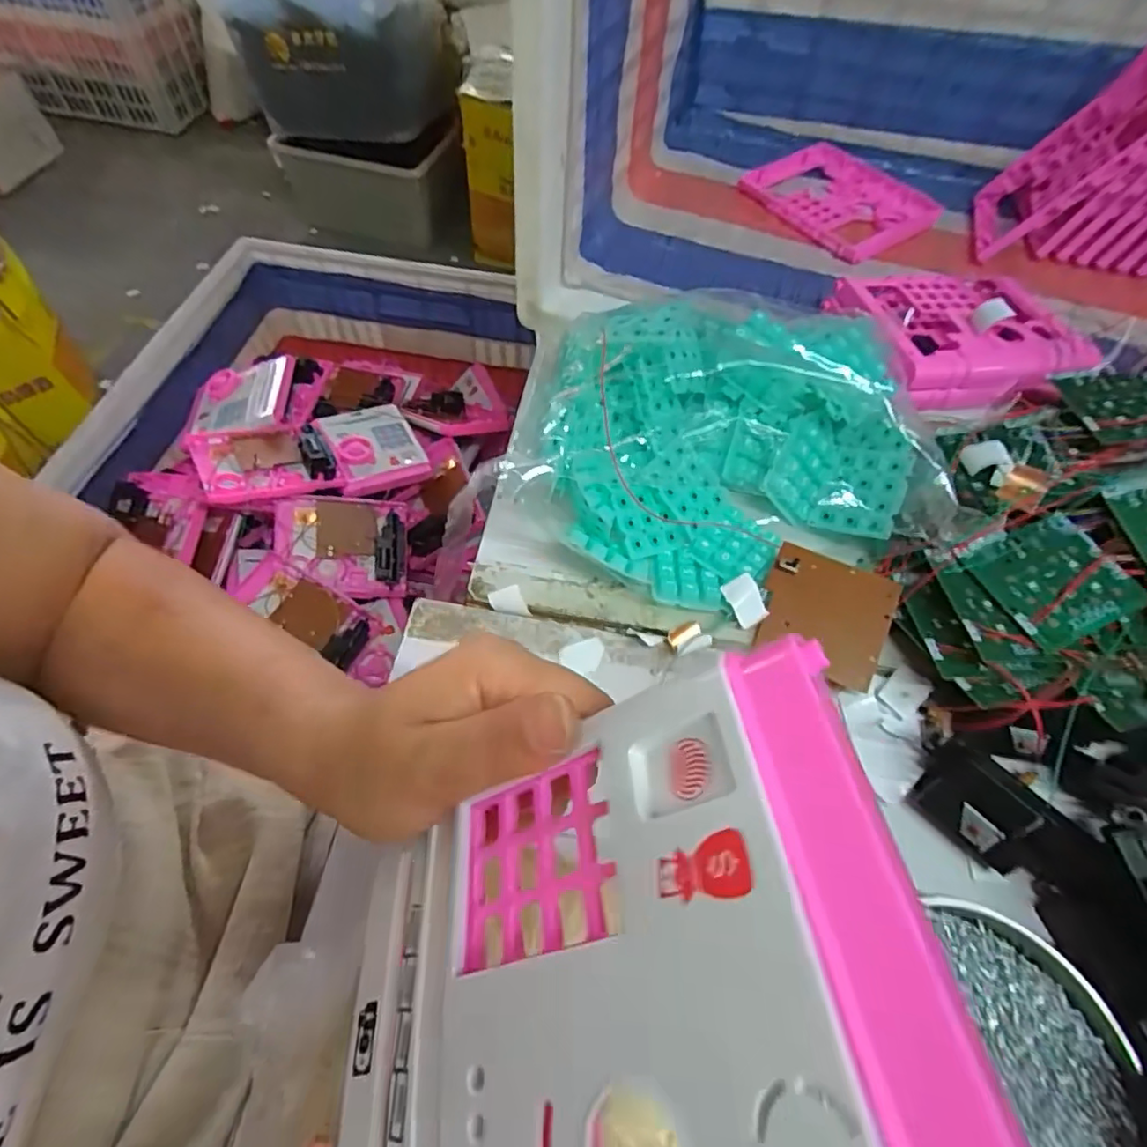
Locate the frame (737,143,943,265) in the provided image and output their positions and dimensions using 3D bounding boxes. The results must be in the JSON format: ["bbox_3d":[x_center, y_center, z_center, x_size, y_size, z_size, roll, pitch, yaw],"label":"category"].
[{"bbox_3d":[0.276,-0.394,0.613,0.140,0.019,0.167,-31,65,-20],"label":"frame"}]

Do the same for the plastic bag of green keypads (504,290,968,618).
[{"bbox_3d":[0.100,-0.081,0.381,0.264,0.092,0.179,0,58,-3],"label":"plastic bag of green keypads"}]

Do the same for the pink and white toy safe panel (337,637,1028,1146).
[{"bbox_3d":[0.002,0.100,0.134,0.154,0.013,0.123,-32,45,24],"label":"pink and white toy safe panel"}]

